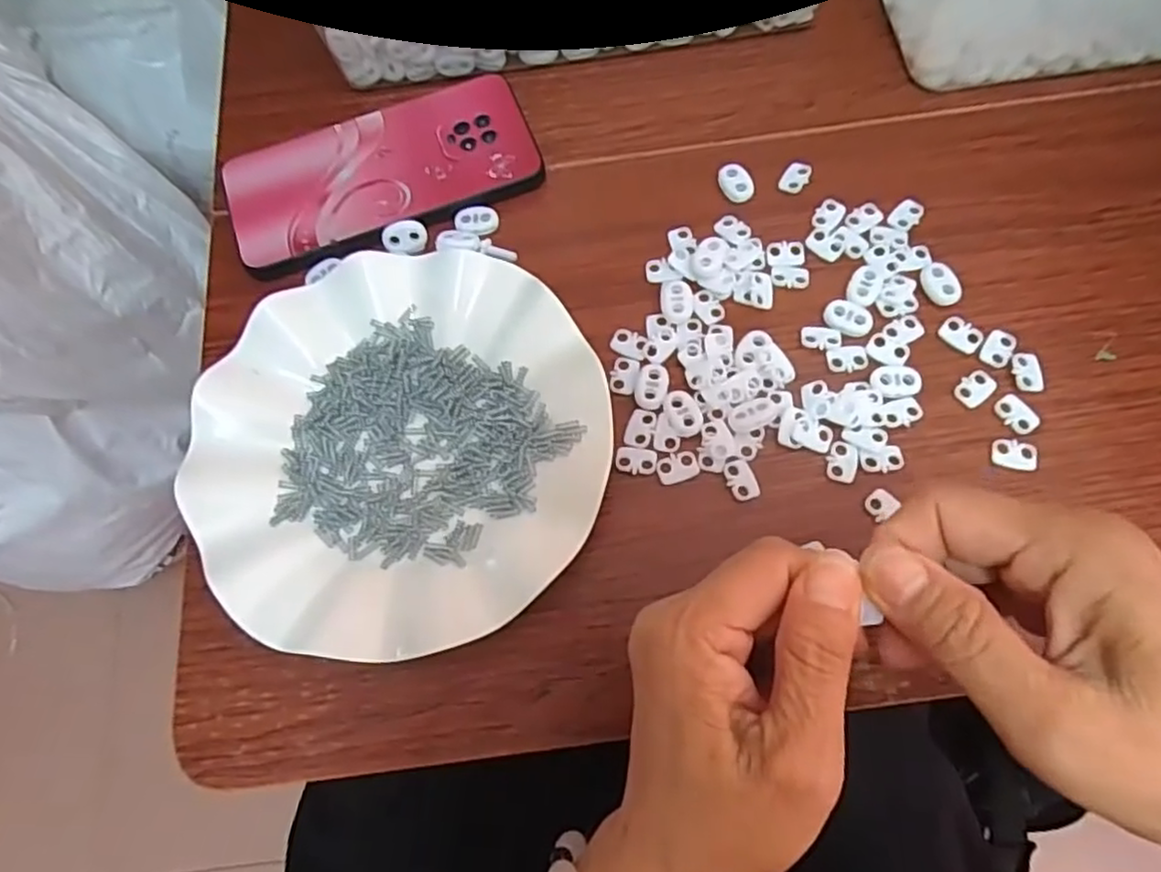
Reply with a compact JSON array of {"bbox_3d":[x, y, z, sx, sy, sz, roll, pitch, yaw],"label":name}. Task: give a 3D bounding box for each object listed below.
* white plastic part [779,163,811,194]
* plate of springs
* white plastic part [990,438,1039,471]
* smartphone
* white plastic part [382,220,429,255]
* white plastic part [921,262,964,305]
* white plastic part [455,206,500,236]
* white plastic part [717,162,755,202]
[{"bbox_3d":[0.113,-0.136,0.359,0.013,0.004,0.020,31,73,13],"label":"white plastic part"},{"bbox_3d":[-0.080,0.002,0.308,0.177,0.020,0.182,-1,69,2],"label":"plate of springs"},{"bbox_3d":[0.194,0.008,0.305,0.019,0.004,0.014,8,69,5],"label":"white plastic part"},{"bbox_3d":[-0.106,-0.143,0.365,0.160,0.006,0.083,-24,70,-7],"label":"smartphone"},{"bbox_3d":[-0.091,-0.103,0.357,0.022,0.007,0.015,-9,69,-1],"label":"white plastic part"},{"bbox_3d":[0.176,-0.074,0.334,0.016,0.005,0.022,-14,69,-3],"label":"white plastic part"},{"bbox_3d":[-0.055,-0.113,0.362,0.022,0.004,0.018,0,69,2],"label":"white plastic part"},{"bbox_3d":[0.081,-0.133,0.361,0.014,0.005,0.025,-23,70,-7],"label":"white plastic part"}]

